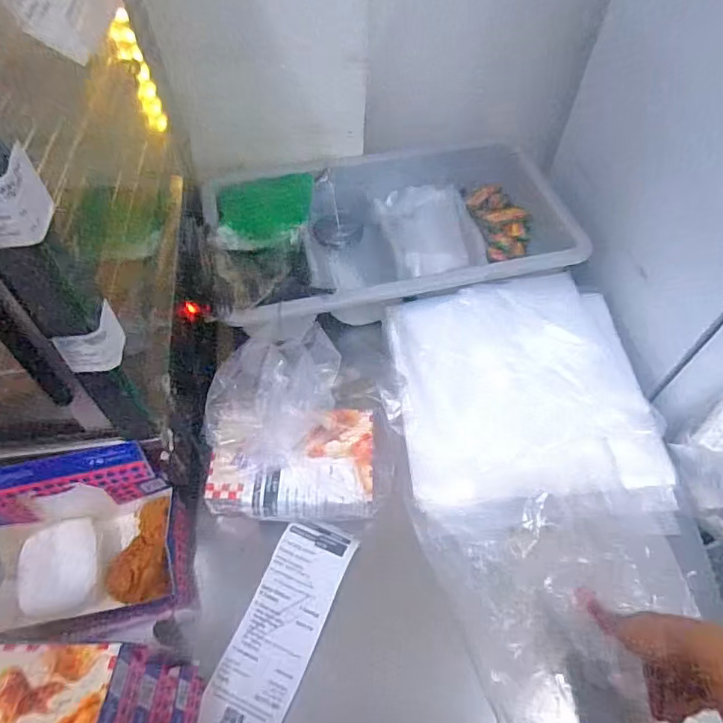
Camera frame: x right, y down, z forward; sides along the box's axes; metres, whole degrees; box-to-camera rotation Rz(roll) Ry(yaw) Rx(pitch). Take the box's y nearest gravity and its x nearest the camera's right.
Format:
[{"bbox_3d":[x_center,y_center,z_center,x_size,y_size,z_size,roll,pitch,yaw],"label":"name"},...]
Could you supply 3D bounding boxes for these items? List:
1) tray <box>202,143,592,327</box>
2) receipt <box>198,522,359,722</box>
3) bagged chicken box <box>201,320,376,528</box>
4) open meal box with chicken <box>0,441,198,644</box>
[{"bbox_3d":[0.042,-0.191,0.780,0.519,0.110,0.280,-13,57,-10],"label":"tray"},{"bbox_3d":[-0.082,0.265,0.523,0.076,0.014,0.217,20,58,12],"label":"receipt"},{"bbox_3d":[-0.073,0.067,0.560,0.176,0.130,0.165,4,56,1],"label":"bagged chicken box"},{"bbox_3d":[-0.276,0.174,0.508,0.186,0.160,0.126,-10,57,-8],"label":"open meal box with chicken"}]

